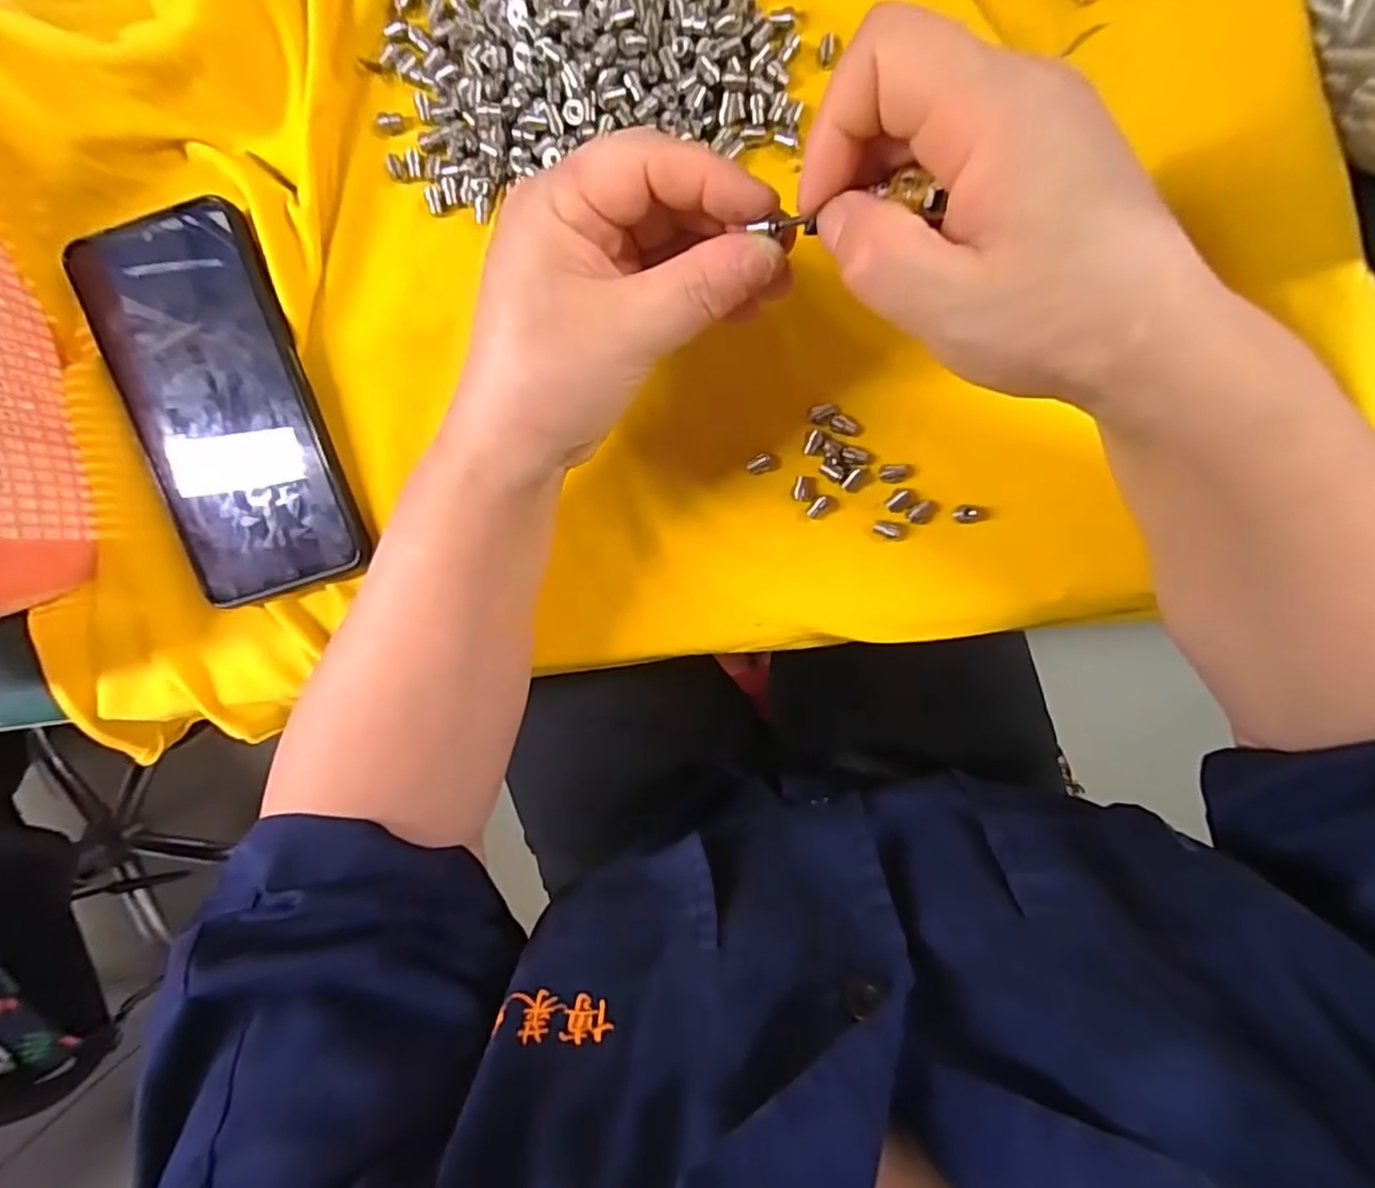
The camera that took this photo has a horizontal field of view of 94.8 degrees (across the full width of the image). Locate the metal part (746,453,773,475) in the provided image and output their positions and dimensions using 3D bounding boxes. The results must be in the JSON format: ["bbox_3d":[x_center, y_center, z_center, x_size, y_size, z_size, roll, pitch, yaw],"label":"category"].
[{"bbox_3d":[0.030,-0.054,0.263,0.011,0.004,0.008,-27,94,8],"label":"metal part"}]

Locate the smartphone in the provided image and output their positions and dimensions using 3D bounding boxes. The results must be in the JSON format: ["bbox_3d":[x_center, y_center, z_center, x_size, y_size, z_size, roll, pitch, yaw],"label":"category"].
[{"bbox_3d":[-0.202,-0.080,0.277,0.077,0.017,0.162,-16,96,7],"label":"smartphone"}]

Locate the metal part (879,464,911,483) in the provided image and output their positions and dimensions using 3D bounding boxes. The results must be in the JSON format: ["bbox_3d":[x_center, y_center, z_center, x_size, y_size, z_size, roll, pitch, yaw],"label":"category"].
[{"bbox_3d":[0.084,-0.049,0.257,0.011,0.004,0.008,-9,97,7],"label":"metal part"}]

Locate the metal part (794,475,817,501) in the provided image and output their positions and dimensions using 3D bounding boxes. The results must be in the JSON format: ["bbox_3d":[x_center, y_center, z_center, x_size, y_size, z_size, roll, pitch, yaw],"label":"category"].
[{"bbox_3d":[0.049,-0.044,0.262,0.009,0.004,0.010,8,98,4],"label":"metal part"}]

